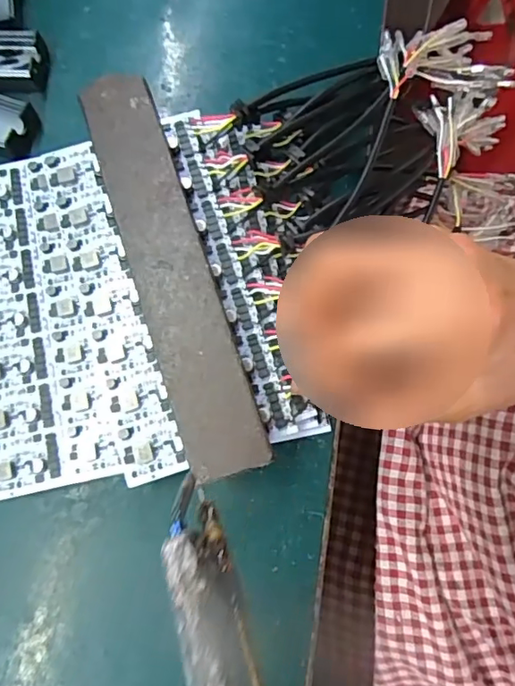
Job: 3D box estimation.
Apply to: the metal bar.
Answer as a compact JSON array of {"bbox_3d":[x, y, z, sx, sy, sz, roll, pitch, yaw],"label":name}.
[{"bbox_3d":[-0.041,-0.037,0.247,0.034,0.006,0.196,-19,77,-5],"label":"metal bar"}]

